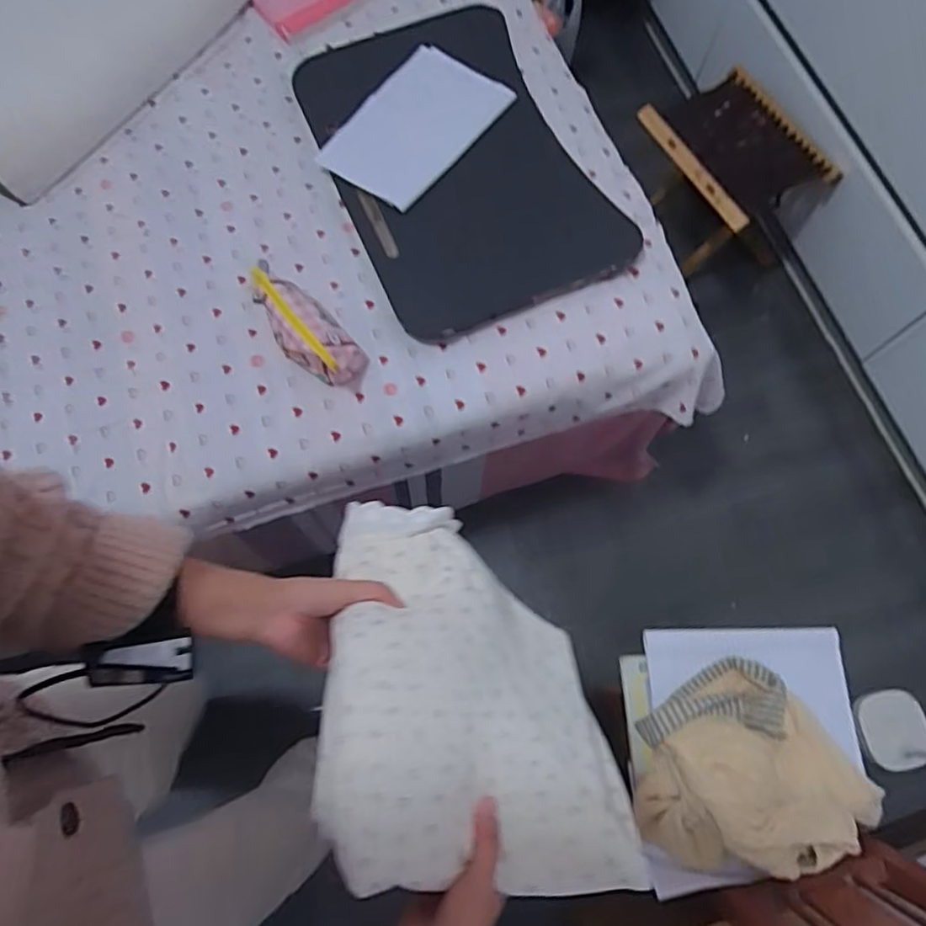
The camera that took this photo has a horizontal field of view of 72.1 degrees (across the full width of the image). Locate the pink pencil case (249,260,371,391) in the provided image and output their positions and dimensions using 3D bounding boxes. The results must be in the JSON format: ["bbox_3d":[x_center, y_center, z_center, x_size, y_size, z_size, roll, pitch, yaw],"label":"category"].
[{"bbox_3d":[-0.222,-0.189,0.898,0.081,0.094,0.194,-42,77,-13],"label":"pink pencil case"}]

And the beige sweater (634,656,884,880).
[{"bbox_3d":[0.401,0.442,0.891,0.321,0.092,0.284,-27,74,-9],"label":"beige sweater"}]

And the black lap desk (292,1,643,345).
[{"bbox_3d":[-0.014,-0.494,1.038,0.395,0.047,0.595,-24,74,-8],"label":"black lap desk"}]

